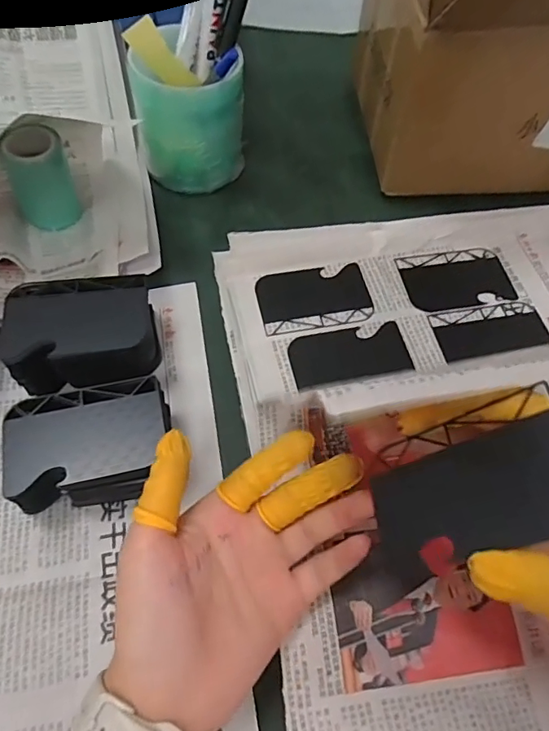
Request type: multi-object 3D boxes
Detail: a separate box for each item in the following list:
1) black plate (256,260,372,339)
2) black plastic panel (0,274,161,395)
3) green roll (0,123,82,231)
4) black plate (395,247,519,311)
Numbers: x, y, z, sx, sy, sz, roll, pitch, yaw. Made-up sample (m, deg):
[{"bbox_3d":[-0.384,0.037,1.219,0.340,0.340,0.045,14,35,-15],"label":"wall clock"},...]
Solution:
[{"bbox_3d":[0.030,-0.050,0.372,0.083,0.005,0.052,-10,63,-10],"label":"black plate"},{"bbox_3d":[-0.121,-0.016,0.315,0.088,0.044,0.071,-5,63,-7],"label":"black plastic panel"},{"bbox_3d":[-0.172,-0.138,0.370,0.041,0.069,0.033,-10,63,-10],"label":"green roll"},{"bbox_3d":[0.143,-0.069,0.392,0.084,0.005,0.053,-9,63,-8],"label":"black plate"}]

